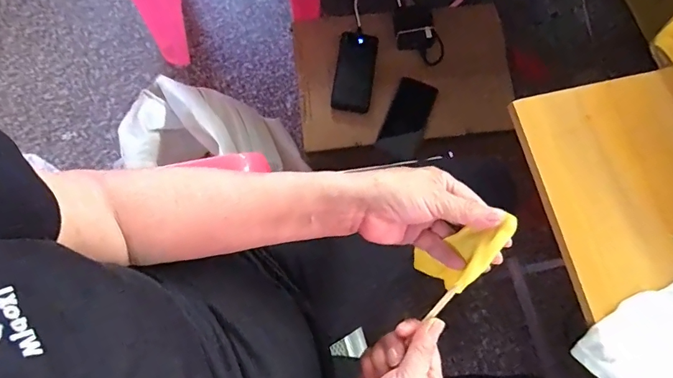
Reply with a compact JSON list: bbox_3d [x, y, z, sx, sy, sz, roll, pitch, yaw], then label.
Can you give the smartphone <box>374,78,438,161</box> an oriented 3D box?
[{"bbox_3d":[0.133,-0.133,0.792,0.077,0.008,0.152,21,84,5],"label":"smartphone"}]

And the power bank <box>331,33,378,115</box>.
[{"bbox_3d":[0.035,-0.225,0.797,0.074,0.009,0.158,8,75,1],"label":"power bank"}]

